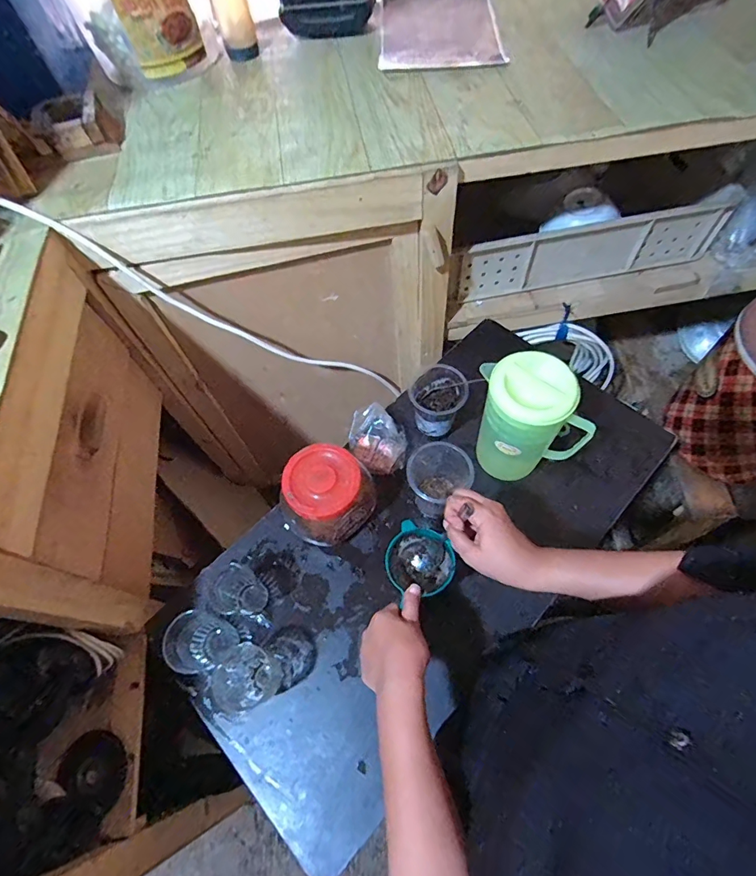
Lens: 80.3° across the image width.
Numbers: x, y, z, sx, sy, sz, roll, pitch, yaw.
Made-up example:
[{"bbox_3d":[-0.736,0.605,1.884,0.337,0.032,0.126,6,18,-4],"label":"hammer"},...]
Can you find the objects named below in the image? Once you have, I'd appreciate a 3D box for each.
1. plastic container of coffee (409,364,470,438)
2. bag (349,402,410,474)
[{"bbox_3d":[0.093,-0.059,0.705,0.083,0.082,0.083,7,64,7],"label":"plastic container of coffee"},{"bbox_3d":[0.001,0.003,0.734,0.103,0.046,0.082,37,71,19],"label":"bag"}]

